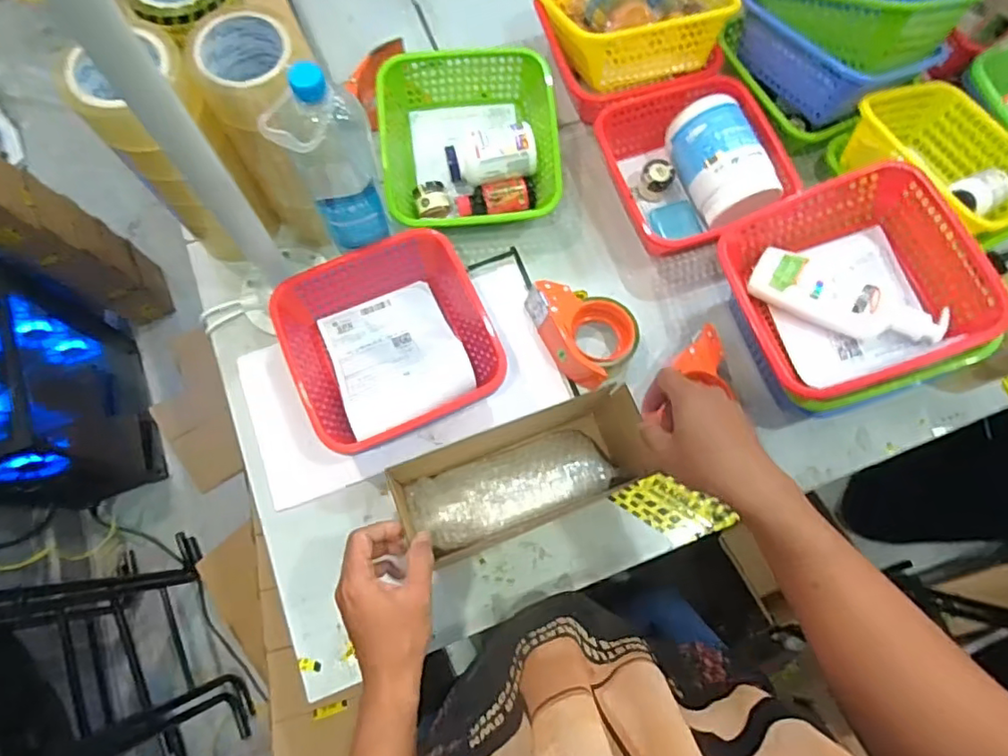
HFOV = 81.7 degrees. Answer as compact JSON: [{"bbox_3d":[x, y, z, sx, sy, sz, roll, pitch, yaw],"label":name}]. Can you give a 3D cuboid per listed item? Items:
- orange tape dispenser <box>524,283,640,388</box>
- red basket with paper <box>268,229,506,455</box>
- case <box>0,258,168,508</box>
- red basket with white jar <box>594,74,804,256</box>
[{"bbox_3d":[0.095,-0.070,0.747,0.102,0.054,0.154,-42,79,-13],"label":"orange tape dispenser"},{"bbox_3d":[-0.137,-0.040,0.714,0.224,0.092,0.227,-24,76,-9],"label":"red basket with paper"},{"bbox_3d":[-1.015,0.046,1.305,0.236,0.484,0.423,-24,76,-9],"label":"case"},{"bbox_3d":[0.250,-0.291,0.794,0.224,0.103,0.217,-20,75,-8],"label":"red basket with white jar"}]

